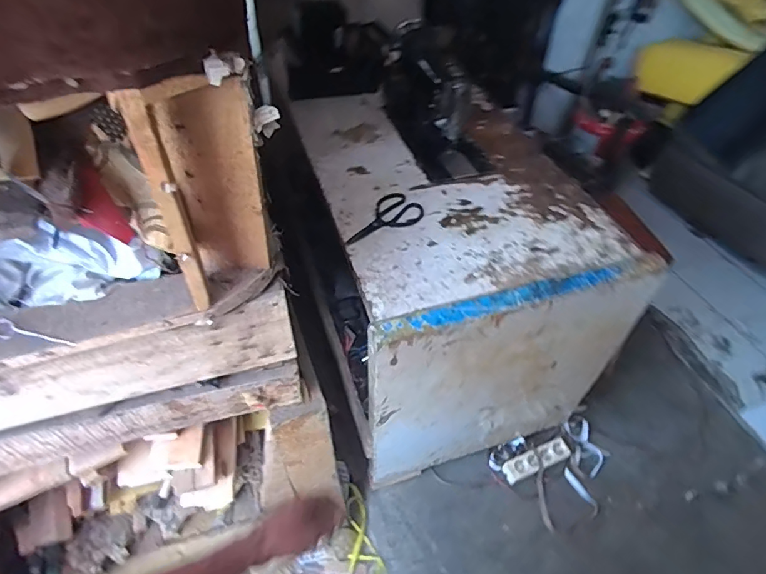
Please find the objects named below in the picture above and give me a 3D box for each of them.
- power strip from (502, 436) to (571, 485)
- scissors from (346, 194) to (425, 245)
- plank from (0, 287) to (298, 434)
[{"bbox_3d":[0.444,0.503,1.371,0.206,0.043,0.056,-15,50,-19],"label":"power strip"},{"bbox_3d":[-0.001,-0.142,1.008,0.100,0.013,0.190,36,53,26],"label":"scissors"},{"bbox_3d":[-0.458,0.137,0.636,0.674,0.165,0.042,-13,49,-17],"label":"plank"}]

